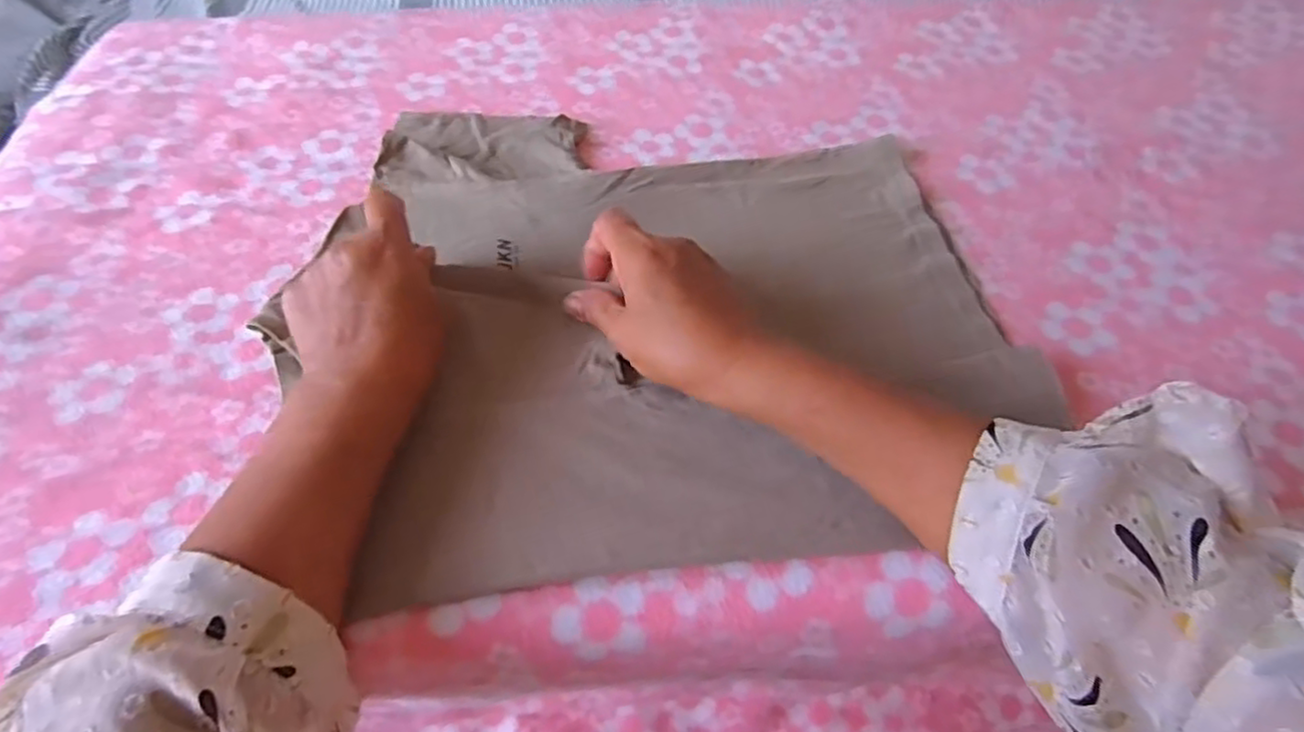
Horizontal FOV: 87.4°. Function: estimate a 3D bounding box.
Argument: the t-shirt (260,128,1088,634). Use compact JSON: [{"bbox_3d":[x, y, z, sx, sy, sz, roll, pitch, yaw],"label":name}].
[{"bbox_3d":[-0.002,-0.051,0.441,0.414,0.027,0.379,-6,51,-6],"label":"t-shirt"}]

